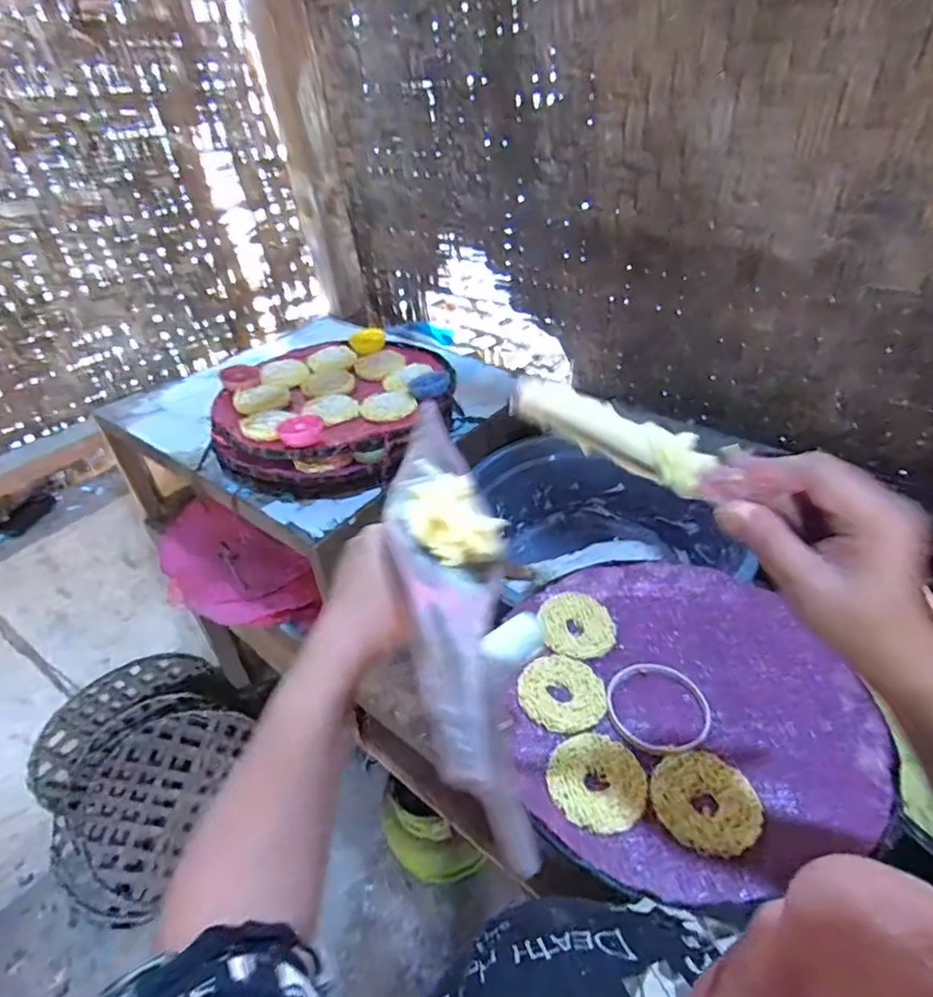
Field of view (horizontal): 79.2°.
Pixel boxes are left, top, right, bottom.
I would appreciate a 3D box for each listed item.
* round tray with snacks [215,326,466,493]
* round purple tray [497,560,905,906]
[{"bbox_3d":[-0.199,-0.148,0.867,0.341,0.077,0.363,-3,38,2],"label":"round tray with snacks"},{"bbox_3d":[0.201,0.181,0.531,0.317,0.018,0.326,-3,38,2],"label":"round purple tray"}]

